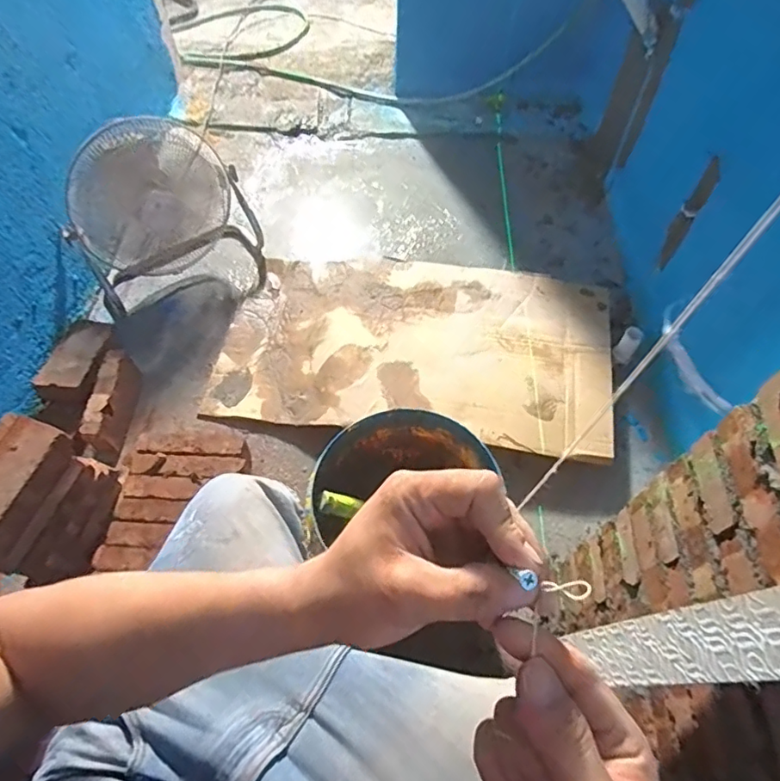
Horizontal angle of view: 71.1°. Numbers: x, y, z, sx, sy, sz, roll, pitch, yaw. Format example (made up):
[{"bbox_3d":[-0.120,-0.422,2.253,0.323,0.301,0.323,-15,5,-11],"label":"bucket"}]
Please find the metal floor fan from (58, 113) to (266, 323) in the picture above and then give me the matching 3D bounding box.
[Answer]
[{"bbox_3d":[-0.589,-0.457,1.407,0.436,0.377,0.287,-22,61,-14],"label":"metal floor fan"}]

